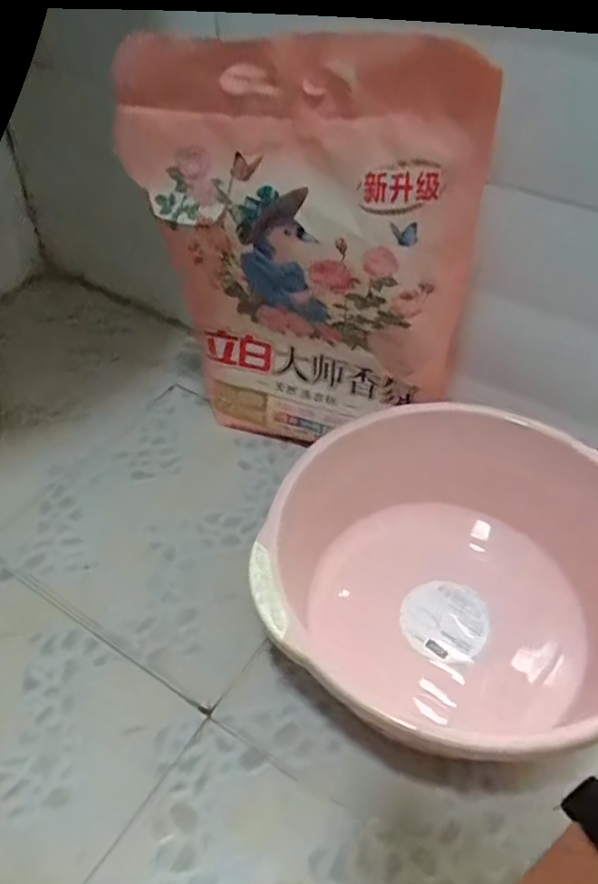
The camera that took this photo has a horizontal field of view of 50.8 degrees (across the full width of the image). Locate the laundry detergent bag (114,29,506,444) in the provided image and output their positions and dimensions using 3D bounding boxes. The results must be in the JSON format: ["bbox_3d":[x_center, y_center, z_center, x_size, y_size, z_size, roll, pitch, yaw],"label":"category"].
[{"bbox_3d":[0.001,-0.149,0.573,0.284,0.388,0.083,20,49,17],"label":"laundry detergent bag"}]

